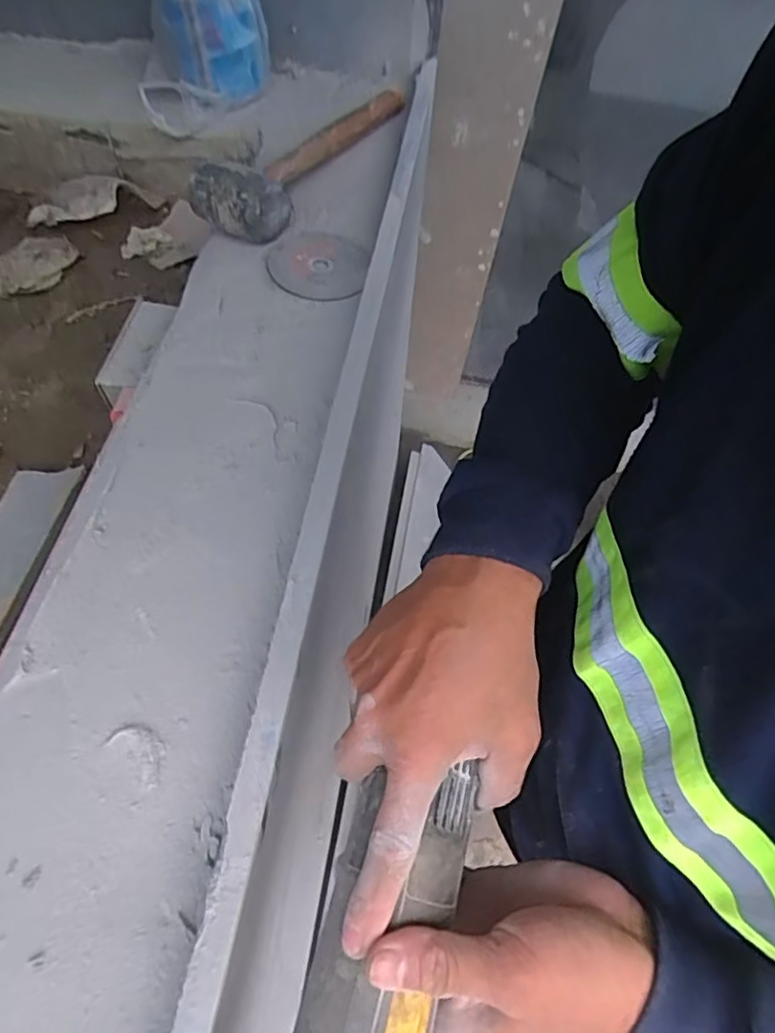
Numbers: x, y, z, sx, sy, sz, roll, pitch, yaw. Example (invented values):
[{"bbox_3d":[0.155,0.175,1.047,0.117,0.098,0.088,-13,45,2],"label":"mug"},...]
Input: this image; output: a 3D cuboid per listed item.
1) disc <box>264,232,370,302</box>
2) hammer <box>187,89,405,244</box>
[{"bbox_3d":[-0.068,-0.254,0.608,0.100,0.007,0.097,5,58,-8],"label":"disc"},{"bbox_3d":[-0.082,-0.424,0.674,0.084,0.047,0.345,26,60,13],"label":"hammer"}]

